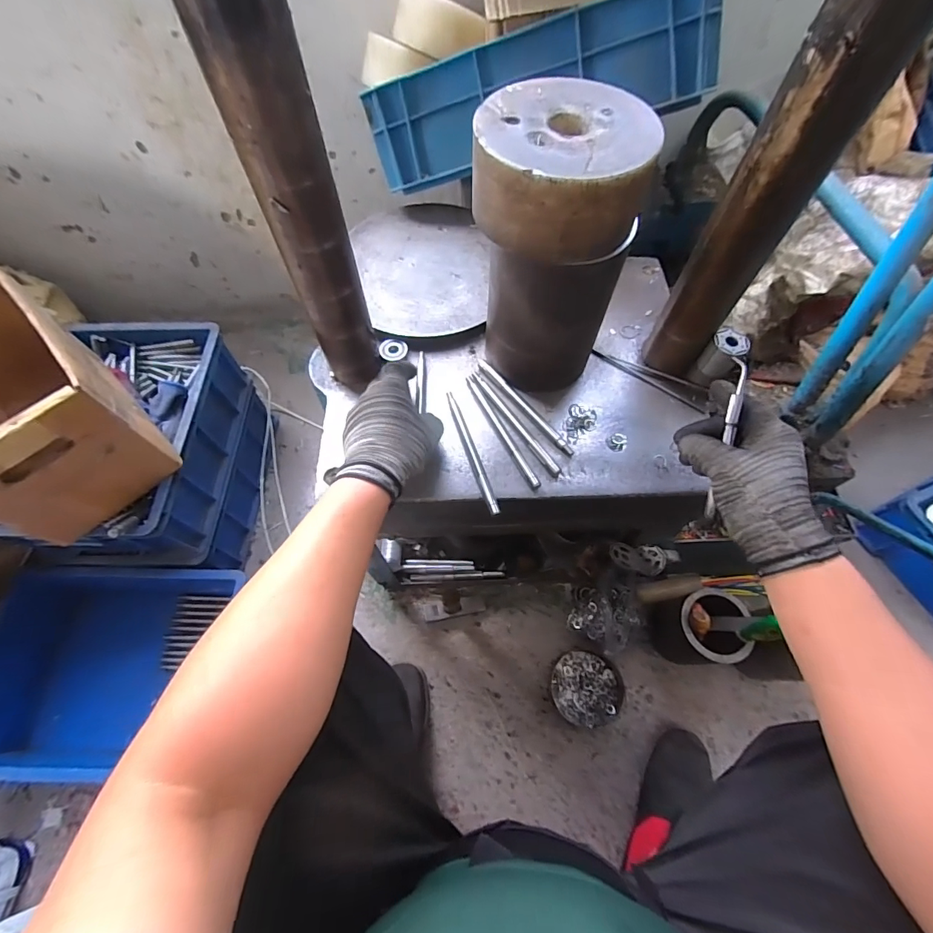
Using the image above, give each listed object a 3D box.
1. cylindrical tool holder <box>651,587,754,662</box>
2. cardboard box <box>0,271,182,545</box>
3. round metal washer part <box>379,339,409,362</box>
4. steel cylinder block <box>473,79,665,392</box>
[{"bbox_3d":[0.389,0.281,0.751,0.087,0.179,0.108,-7,64,-4],"label":"cylindrical tool holder"},{"bbox_3d":[-0.611,-0.092,0.599,0.328,0.196,0.194,42,70,19],"label":"cardboard box"},{"bbox_3d":[-0.092,-0.148,0.552,0.035,0.008,0.029,-4,63,-2],"label":"round metal washer part"},{"bbox_3d":[0.084,-0.207,0.451,0.145,0.251,0.137,6,63,3],"label":"steel cylinder block"}]

